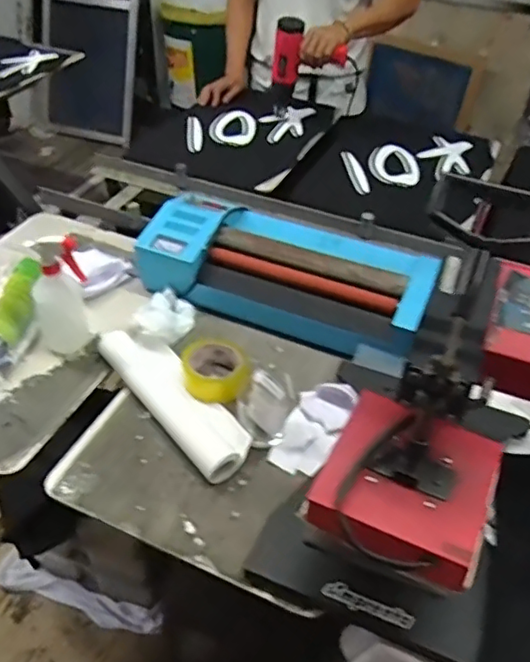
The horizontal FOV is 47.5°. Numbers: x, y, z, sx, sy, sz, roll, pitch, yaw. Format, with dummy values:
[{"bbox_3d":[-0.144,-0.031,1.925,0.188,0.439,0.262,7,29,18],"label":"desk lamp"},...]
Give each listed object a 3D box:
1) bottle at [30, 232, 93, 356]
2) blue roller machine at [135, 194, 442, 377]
[{"bbox_3d":[-0.324,-0.062,0.943,0.081,0.211,0.069,-16,46,-20],"label":"bottle"},{"bbox_3d":[0.038,-0.106,1.079,0.500,0.133,0.207,19,45,17],"label":"blue roller machine"}]

